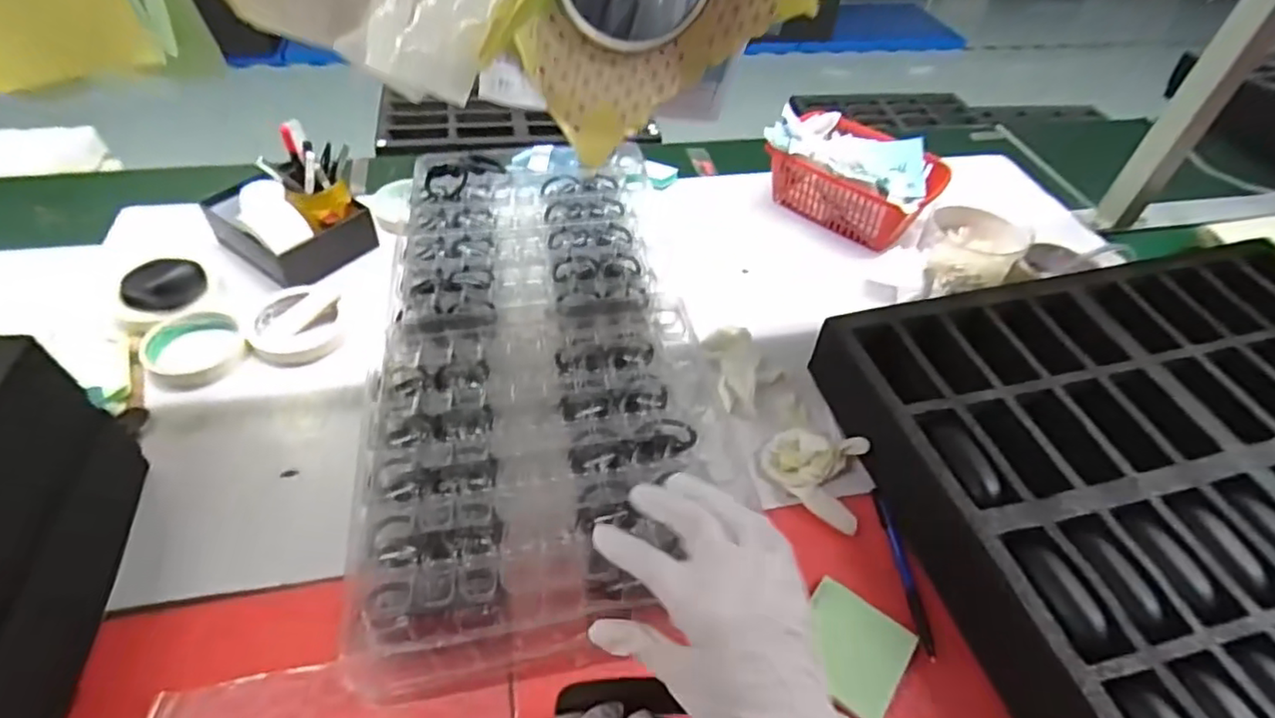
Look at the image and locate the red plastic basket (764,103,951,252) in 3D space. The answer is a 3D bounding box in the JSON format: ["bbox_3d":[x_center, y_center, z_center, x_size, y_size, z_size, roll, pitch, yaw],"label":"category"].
[{"bbox_3d":[0.281,-0.237,0.833,0.221,0.113,0.145,33,52,24],"label":"red plastic basket"}]

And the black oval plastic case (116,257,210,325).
[{"bbox_3d":[-0.477,-0.072,0.623,0.054,0.031,0.080,37,54,27],"label":"black oval plastic case"}]

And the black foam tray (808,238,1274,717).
[{"bbox_3d":[0.500,0.091,0.528,0.580,0.084,0.433,-10,48,-14],"label":"black foam tray"}]

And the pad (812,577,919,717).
[{"bbox_3d":[0.154,0.208,0.448,0.071,0.006,0.071,26,64,28],"label":"pad"}]

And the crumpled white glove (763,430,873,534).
[{"bbox_3d":[0.152,0.097,0.537,0.085,0.032,0.076,19,48,13],"label":"crumpled white glove"}]

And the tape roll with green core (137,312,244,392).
[{"bbox_3d":[-0.431,-0.010,0.604,0.074,0.027,0.081,2,46,-2],"label":"tape roll with green core"}]

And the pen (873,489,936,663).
[{"bbox_3d":[0.211,0.164,0.489,0.014,0.013,0.137,4,46,-1],"label":"pen"}]

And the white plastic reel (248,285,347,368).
[{"bbox_3d":[-0.350,-0.033,0.641,0.087,0.027,0.091,-14,49,-17],"label":"white plastic reel"}]

